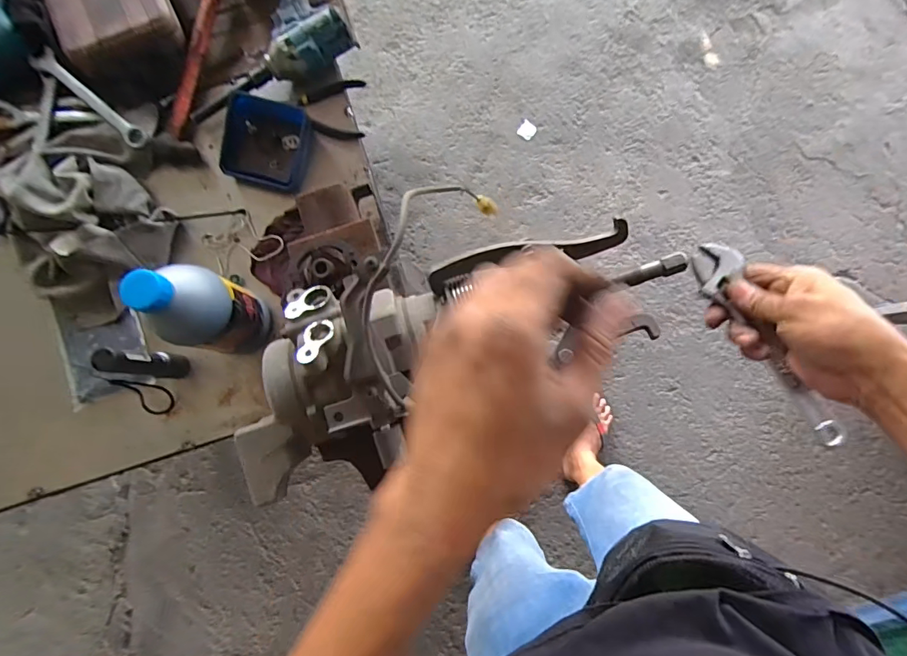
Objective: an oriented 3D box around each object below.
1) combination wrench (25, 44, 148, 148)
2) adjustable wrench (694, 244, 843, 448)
[{"bbox_3d":[-0.504,-0.319,0.643,0.193,0.017,0.031,39,85,5],"label":"combination wrench"},{"bbox_3d":[0.268,0.010,0.401,0.046,0.010,0.192,-26,76,4],"label":"adjustable wrench"}]

